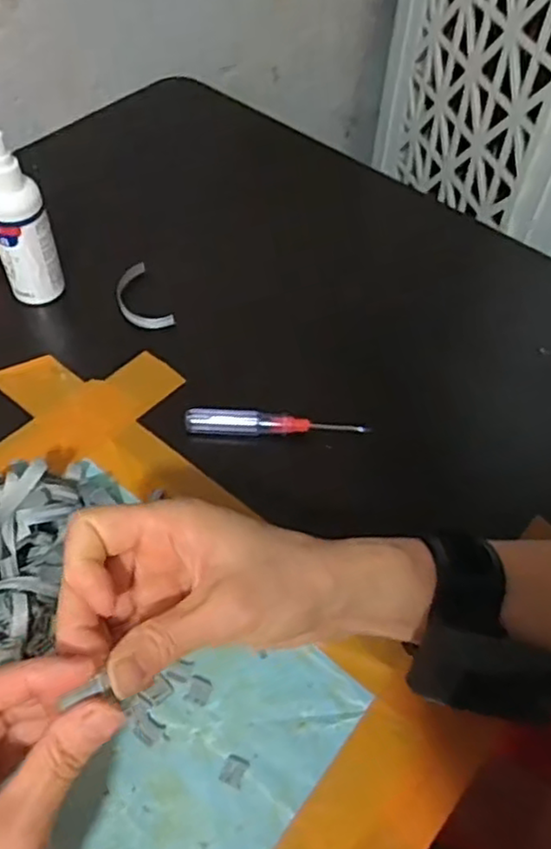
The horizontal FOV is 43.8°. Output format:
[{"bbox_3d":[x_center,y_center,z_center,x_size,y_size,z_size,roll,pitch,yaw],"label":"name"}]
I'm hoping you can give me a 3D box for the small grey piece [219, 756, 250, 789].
[{"bbox_3d":[-0.020,0.170,0.337,0.011,0.004,0.013,19,55,12],"label":"small grey piece"}]

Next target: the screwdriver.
[{"bbox_3d":[0.001,-0.001,0.458,0.121,0.014,0.012,3,53,0],"label":"screwdriver"}]

